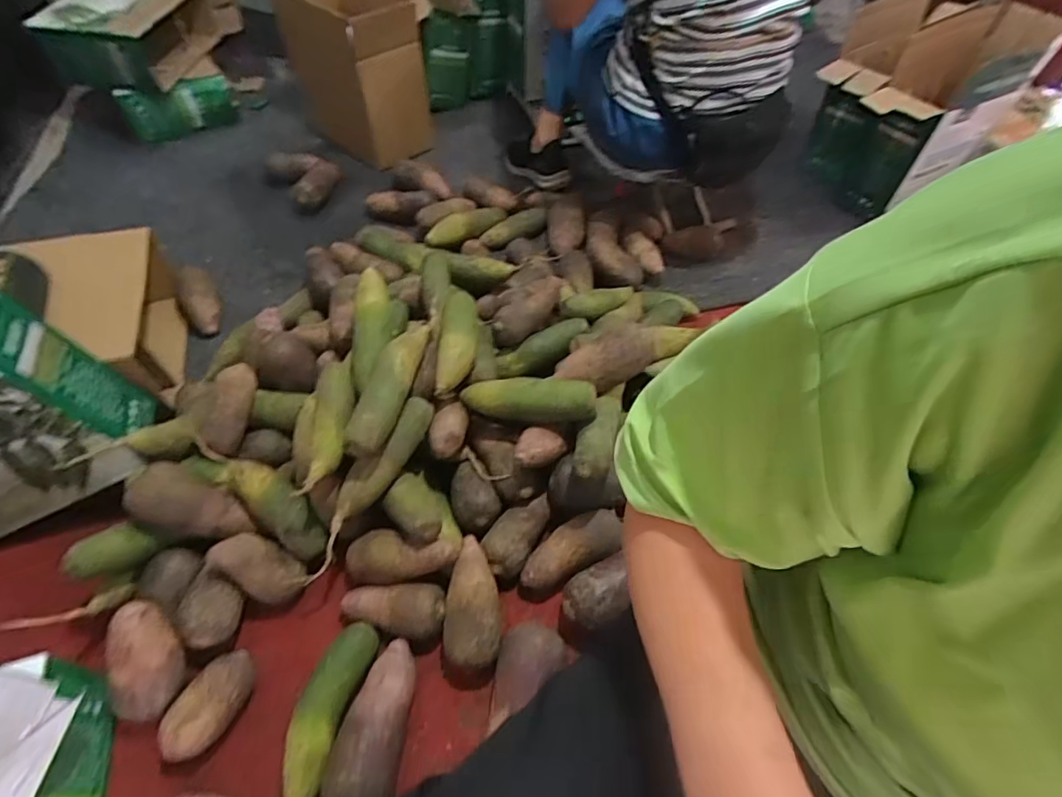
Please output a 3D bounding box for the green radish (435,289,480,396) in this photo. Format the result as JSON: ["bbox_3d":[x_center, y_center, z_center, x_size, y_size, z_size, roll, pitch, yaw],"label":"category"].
[{"bbox_3d":[-0.107,-0.084,0.803,0.056,0.064,0.187,1,53,0],"label":"green radish"}]

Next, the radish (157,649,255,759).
[{"bbox_3d":[-0.377,0.359,0.635,0.057,0.056,0.117,17,54,12],"label":"radish"}]

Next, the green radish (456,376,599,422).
[{"bbox_3d":[-0.007,-0.003,0.757,0.196,0.050,0.052,2,51,20],"label":"green radish"}]

